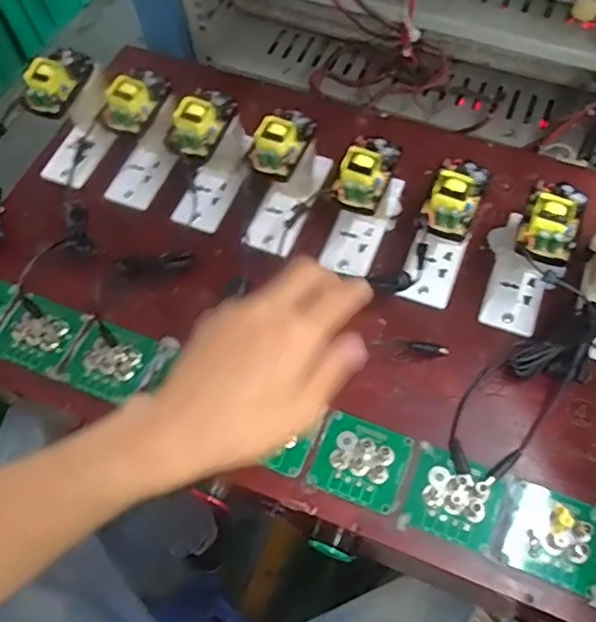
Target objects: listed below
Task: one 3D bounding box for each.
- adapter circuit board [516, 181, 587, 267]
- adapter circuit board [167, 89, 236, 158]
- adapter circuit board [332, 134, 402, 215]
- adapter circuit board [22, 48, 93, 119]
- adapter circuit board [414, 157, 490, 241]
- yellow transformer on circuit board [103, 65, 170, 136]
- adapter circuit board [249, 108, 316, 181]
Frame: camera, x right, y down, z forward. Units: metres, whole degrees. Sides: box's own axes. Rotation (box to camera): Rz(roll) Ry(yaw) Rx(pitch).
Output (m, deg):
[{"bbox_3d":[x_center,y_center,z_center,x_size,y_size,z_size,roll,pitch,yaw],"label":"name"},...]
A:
[{"bbox_3d":[0.190,-0.069,0.455,0.039,0.021,0.063,18,66,12],"label":"adapter circuit board"},{"bbox_3d":[-0.083,-0.160,0.513,0.035,0.024,0.064,19,66,12],"label":"adapter circuit board"},{"bbox_3d":[0.054,-0.110,0.487,0.039,0.025,0.060,24,67,14],"label":"adapter circuit board"},{"bbox_3d":[-0.217,-0.206,0.549,0.038,0.031,0.064,18,66,12],"label":"adapter circuit board"},{"bbox_3d":[0.124,-0.091,0.474,0.039,0.026,0.068,24,67,14],"label":"adapter circuit board"},{"bbox_3d":[-0.144,-0.184,0.530,0.035,0.022,0.068,20,66,13],"label":"yellow transformer on circuit board"},{"bbox_3d":[-0.013,-0.140,0.501,0.037,0.024,0.059,20,66,13],"label":"adapter circuit board"}]

